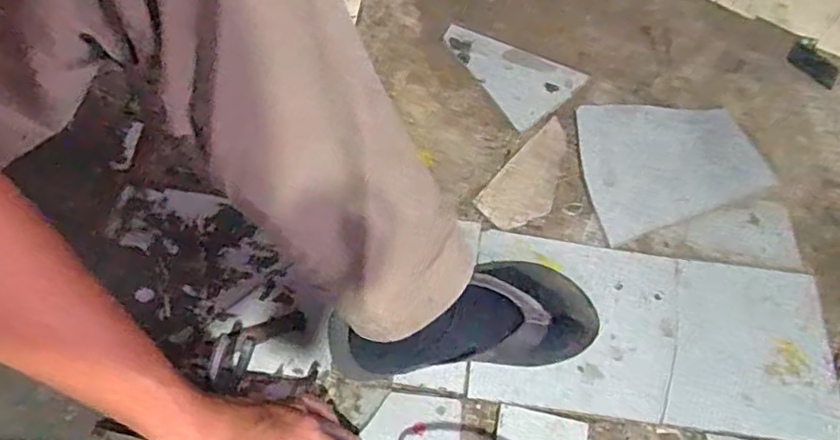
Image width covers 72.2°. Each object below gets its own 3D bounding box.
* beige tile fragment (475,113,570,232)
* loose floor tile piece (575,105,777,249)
[{"bbox_3d":[0.143,-0.055,0.714,0.073,0.008,0.165,37,68,13],"label":"beige tile fragment"},{"bbox_3d":[0.314,-0.075,0.723,0.222,0.010,0.184,-9,66,-8],"label":"loose floor tile piece"}]

